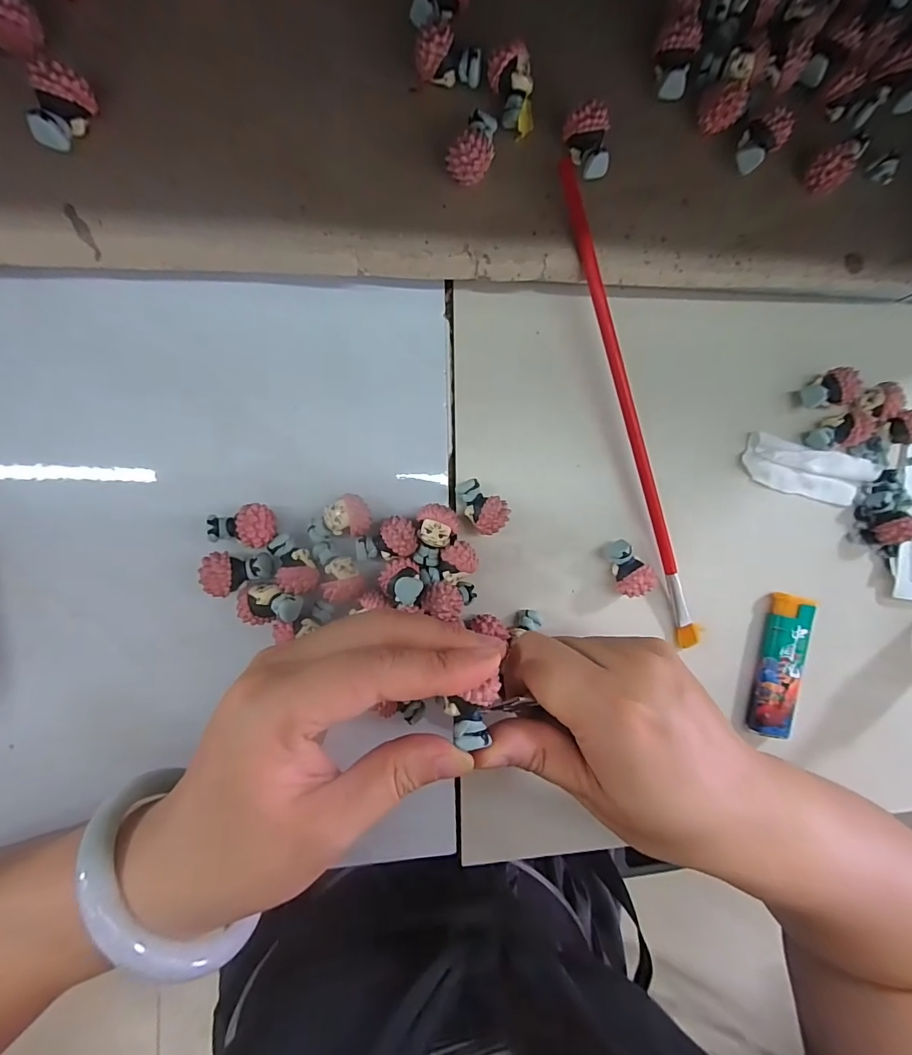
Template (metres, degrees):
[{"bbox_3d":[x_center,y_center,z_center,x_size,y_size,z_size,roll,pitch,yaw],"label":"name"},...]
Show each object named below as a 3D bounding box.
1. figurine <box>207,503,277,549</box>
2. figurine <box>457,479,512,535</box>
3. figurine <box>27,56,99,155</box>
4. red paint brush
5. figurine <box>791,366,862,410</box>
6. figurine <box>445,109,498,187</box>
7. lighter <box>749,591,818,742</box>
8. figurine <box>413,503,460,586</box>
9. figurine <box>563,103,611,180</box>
[{"bbox_3d":[-0.097,-0.001,0.205,0.027,0.017,0.019,-9,93,-7],"label":"figurine"},{"bbox_3d":[0.012,-0.010,0.221,0.027,0.020,0.018,41,86,-7],"label":"figurine"},{"bbox_3d":[-0.155,-0.163,0.175,0.013,0.015,0.029,26,88,-7],"label":"figurine"},{"bbox_3d":[0.089,-0.053,0.226,0.010,0.009,0.248,-19,94,-6],"label":"red paint brush"},{"bbox_3d":[0.203,-0.076,0.245,0.027,0.017,0.019,-14,93,-7],"label":"figurine"},{"bbox_3d":[0.008,-0.169,0.198,0.018,0.018,0.031,21,89,-7],"label":"figurine"},{"bbox_3d":[0.180,0.076,0.250,0.021,0.017,0.076,11,90,-8],"label":"lighter"},{"bbox_3d":[-0.010,0.008,0.217,0.019,0.014,0.038,5,91,-7],"label":"figurine"},{"bbox_3d":[0.063,-0.177,0.207,0.018,0.015,0.027,-27,95,-6],"label":"figurine"}]

